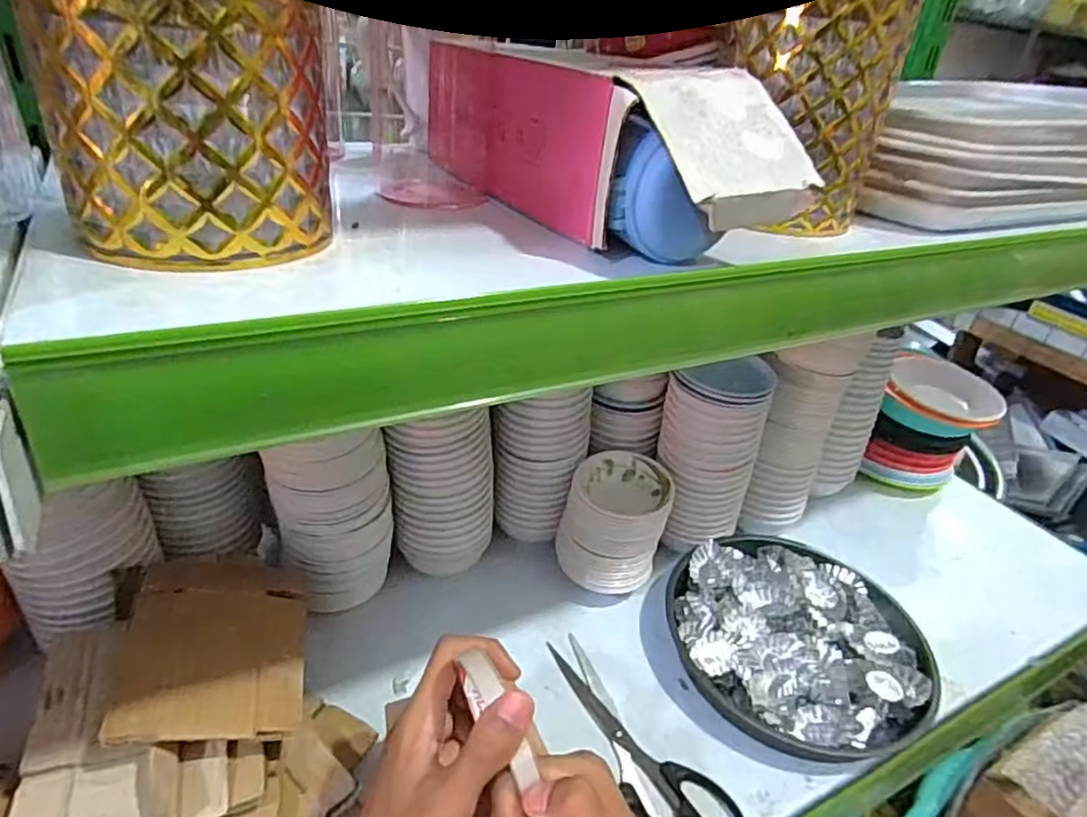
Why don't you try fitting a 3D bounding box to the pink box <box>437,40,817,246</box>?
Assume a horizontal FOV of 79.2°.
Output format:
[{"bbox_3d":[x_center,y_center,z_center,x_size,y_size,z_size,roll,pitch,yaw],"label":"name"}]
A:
[{"bbox_3d":[0.023,-0.144,0.348,0.083,0.075,0.234,-12,36,-28],"label":"pink box"}]

